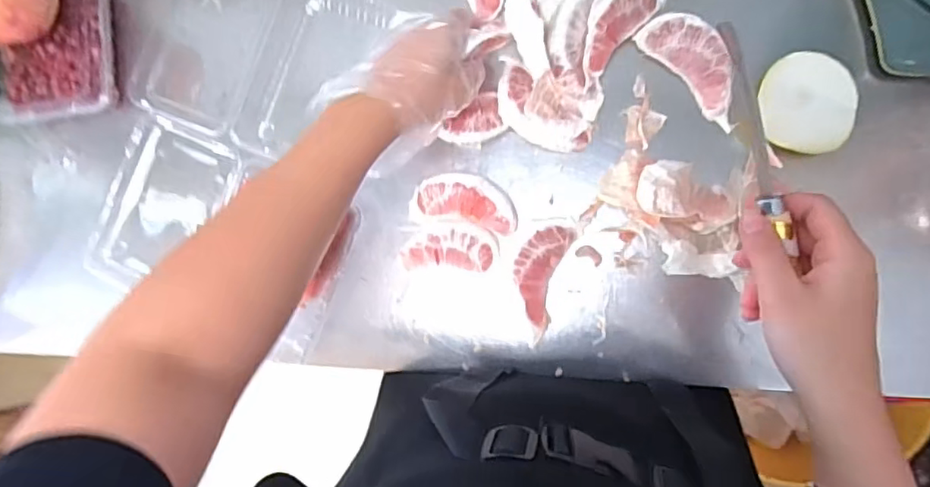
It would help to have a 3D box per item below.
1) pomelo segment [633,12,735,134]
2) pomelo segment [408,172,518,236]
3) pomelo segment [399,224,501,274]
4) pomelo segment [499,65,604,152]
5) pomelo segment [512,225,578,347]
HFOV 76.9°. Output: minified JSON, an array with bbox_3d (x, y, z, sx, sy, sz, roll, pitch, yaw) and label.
[{"bbox_3d":[0.203,-0.156,0.506,0.047,0.024,0.112,-42,82,6],"label":"pomelo segment"},{"bbox_3d":[-0.001,-0.039,0.539,0.098,0.020,0.047,10,90,10],"label":"pomelo segment"},{"bbox_3d":[-0.014,0.005,0.537,0.086,0.029,0.039,2,89,10],"label":"pomelo segment"},{"bbox_3d":[0.073,-0.120,0.519,0.090,0.038,0.070,14,91,10],"label":"pomelo segment"},{"bbox_3d":[0.064,0.033,0.525,0.042,0.024,0.103,17,91,10],"label":"pomelo segment"}]

